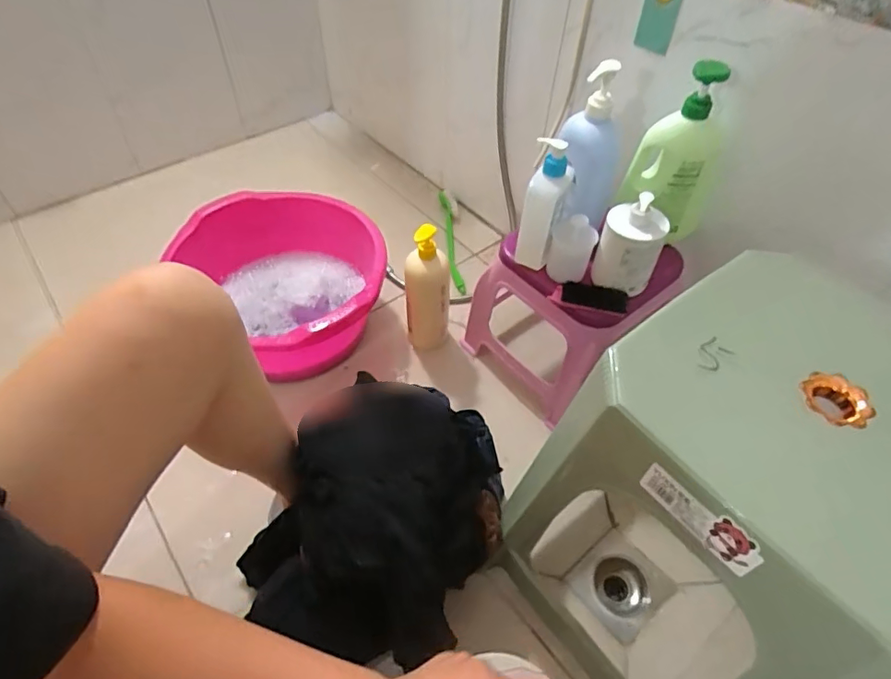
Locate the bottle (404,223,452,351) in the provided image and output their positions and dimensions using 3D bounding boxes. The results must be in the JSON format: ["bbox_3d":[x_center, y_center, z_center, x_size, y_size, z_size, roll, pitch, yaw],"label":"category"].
[{"bbox_3d":[-0.030,-0.102,0.972,0.085,0.277,0.077,5,51,3],"label":"bottle"}]

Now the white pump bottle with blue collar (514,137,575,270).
[{"bbox_3d":[0.142,-0.194,0.750,0.061,0.186,0.061,13,51,9],"label":"white pump bottle with blue collar"}]

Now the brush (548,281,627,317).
[{"bbox_3d":[0.210,-0.063,0.755,0.103,0.031,0.042,15,52,11],"label":"brush"}]

